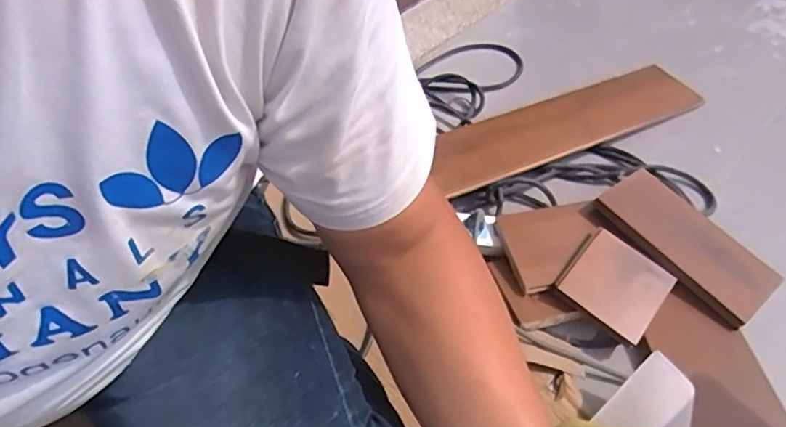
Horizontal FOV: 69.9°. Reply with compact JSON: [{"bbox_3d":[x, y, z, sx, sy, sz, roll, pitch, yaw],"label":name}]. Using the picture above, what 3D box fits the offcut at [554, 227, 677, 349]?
[{"bbox_3d":[0.291,0.093,0.745,0.123,0.020,0.127,32,58,26],"label":"offcut"}]

